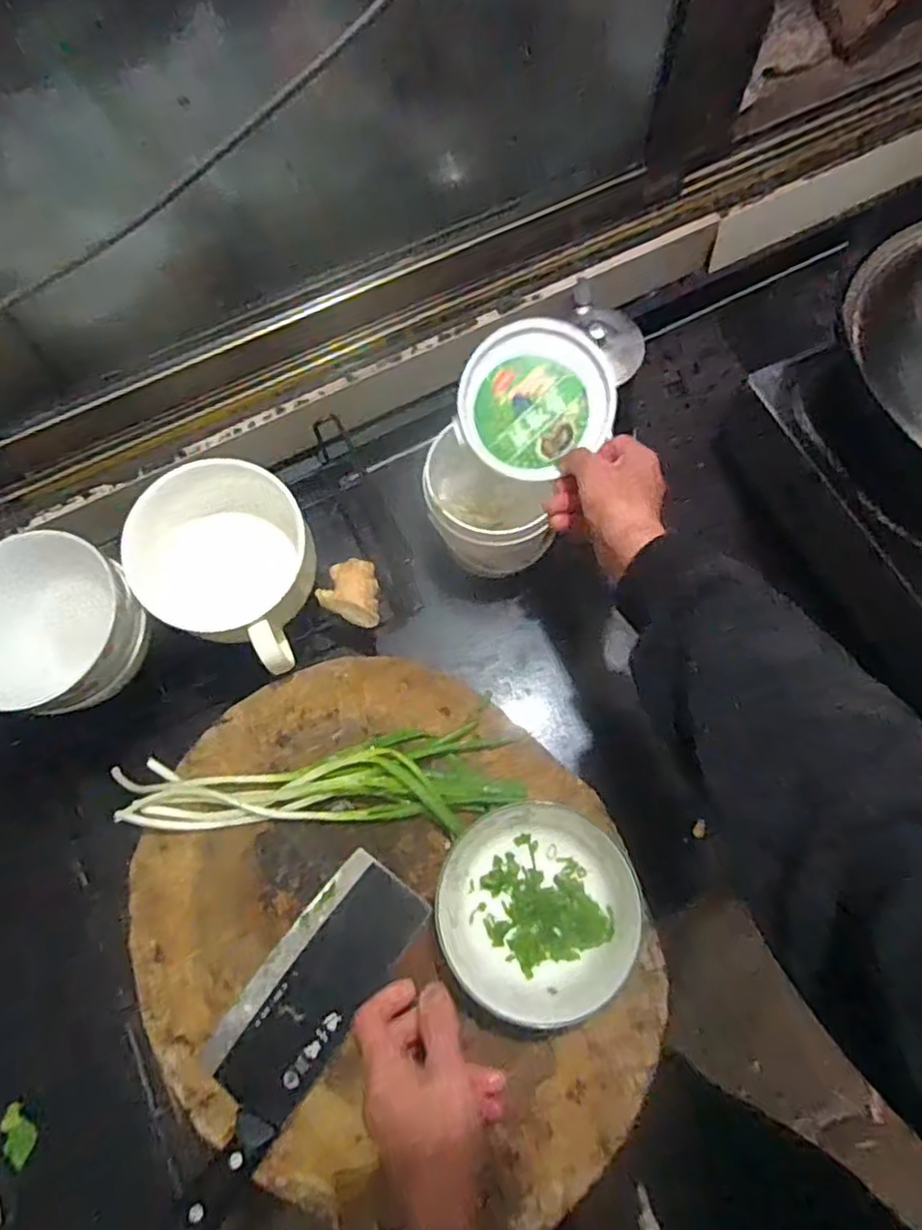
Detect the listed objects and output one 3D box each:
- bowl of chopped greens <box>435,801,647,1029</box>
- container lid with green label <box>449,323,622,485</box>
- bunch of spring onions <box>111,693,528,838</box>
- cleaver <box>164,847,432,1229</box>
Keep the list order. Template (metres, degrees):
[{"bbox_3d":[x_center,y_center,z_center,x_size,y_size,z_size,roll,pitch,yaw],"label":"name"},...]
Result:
[{"bbox_3d":[0.060,0.212,0.494,0.143,0.067,0.141,0,70,1],"label":"bowl of chopped greens"},{"bbox_3d":[0.059,-0.177,0.556,0.125,0.010,0.116,0,98,-3],"label":"container lid with green label"},{"bbox_3d":[-0.113,0.141,0.550,0.311,0.022,0.092,-11,70,-2],"label":"bunch of spring onions"},{"bbox_3d":[-0.136,0.310,0.488,0.075,0.025,0.281,35,75,13],"label":"cleaver"}]

